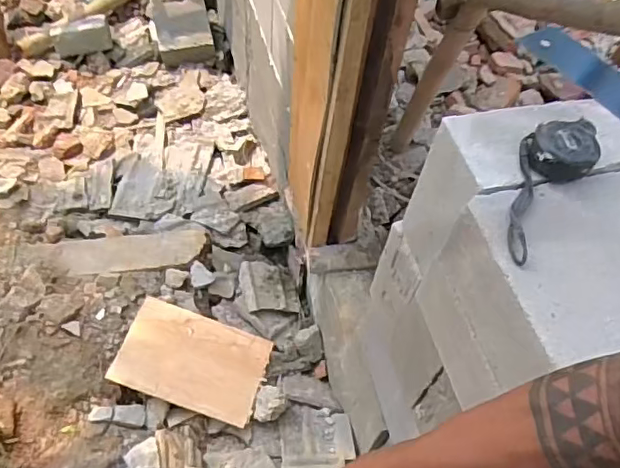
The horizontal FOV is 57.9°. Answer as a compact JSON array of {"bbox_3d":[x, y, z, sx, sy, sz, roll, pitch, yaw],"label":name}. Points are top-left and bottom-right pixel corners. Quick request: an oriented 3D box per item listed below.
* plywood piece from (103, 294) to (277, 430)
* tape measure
[{"bbox_3d":[-0.289,0.311,1.391,0.350,0.019,0.225,20,55,0],"label":"plywood piece"},{"bbox_3d":[0.218,-0.049,0.521,0.065,0.032,0.173,29,57,13],"label":"tape measure"}]

